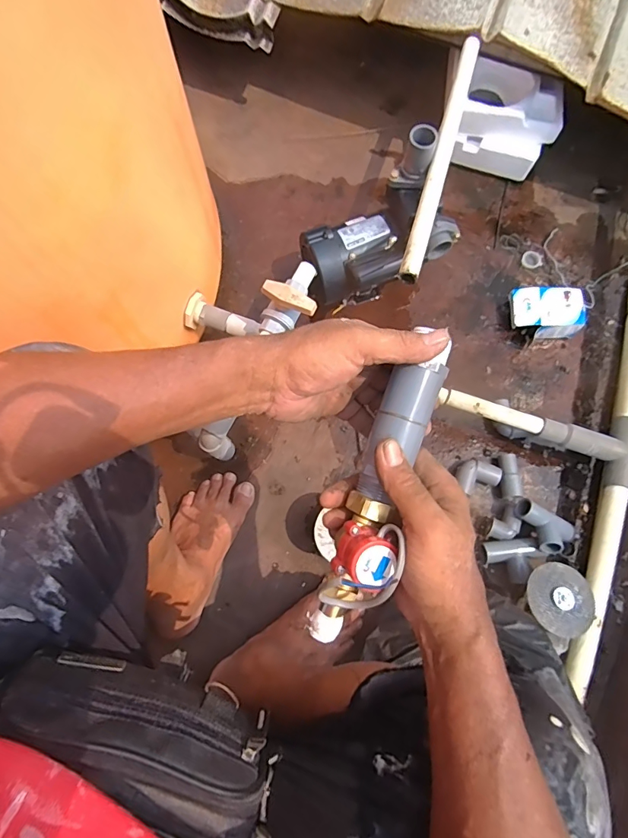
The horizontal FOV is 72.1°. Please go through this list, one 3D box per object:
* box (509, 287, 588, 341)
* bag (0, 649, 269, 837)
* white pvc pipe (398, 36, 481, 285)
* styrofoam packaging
[{"bbox_3d":[0.435,-0.198,0.807,0.135,0.053,0.091,-1,77,-2],"label":"box"},{"bbox_3d":[-0.104,0.216,0.282,0.206,0.089,0.060,31,78,4],"label":"bag"},{"bbox_3d":[0.194,-0.402,0.642,0.026,0.026,0.469,17,73,2],"label":"white pvc pipe"},{"bbox_3d":[0.362,-0.581,0.855,0.213,0.128,0.128,13,76,1],"label":"styrofoam packaging"}]

